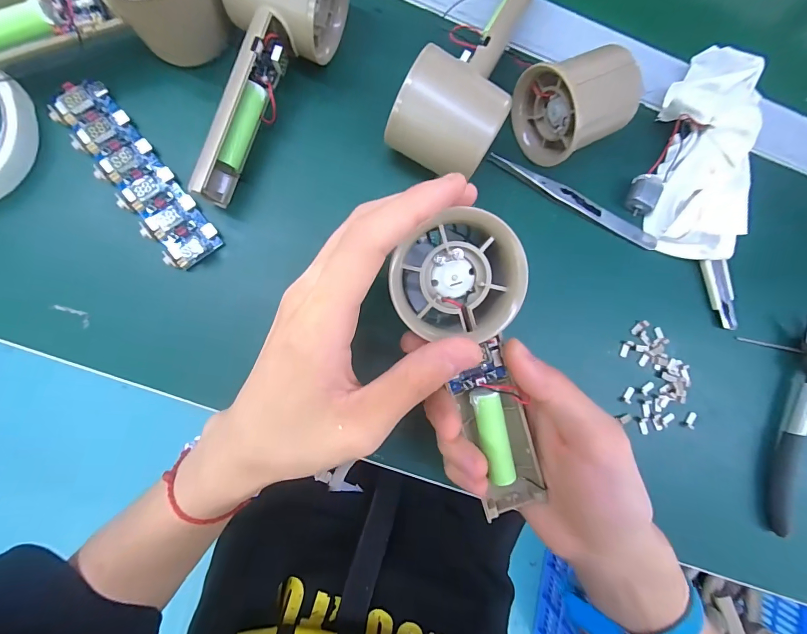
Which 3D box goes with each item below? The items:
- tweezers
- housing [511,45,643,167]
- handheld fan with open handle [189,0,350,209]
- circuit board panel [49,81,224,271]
[{"bbox_3d":[0.117,-0.078,0.253,0.130,0.006,0.012,25,84,-5],"label":"tweezers"},{"bbox_3d":[0.108,-0.133,0.232,0.059,0.047,0.058,-23,90,-7],"label":"housing"},{"bbox_3d":[-0.084,-0.144,0.209,0.055,0.052,0.156,21,85,-5],"label":"handheld fan with open handle"},{"bbox_3d":[-0.161,-0.085,0.225,0.034,0.017,0.119,-38,92,-7],"label":"circuit board panel"}]

